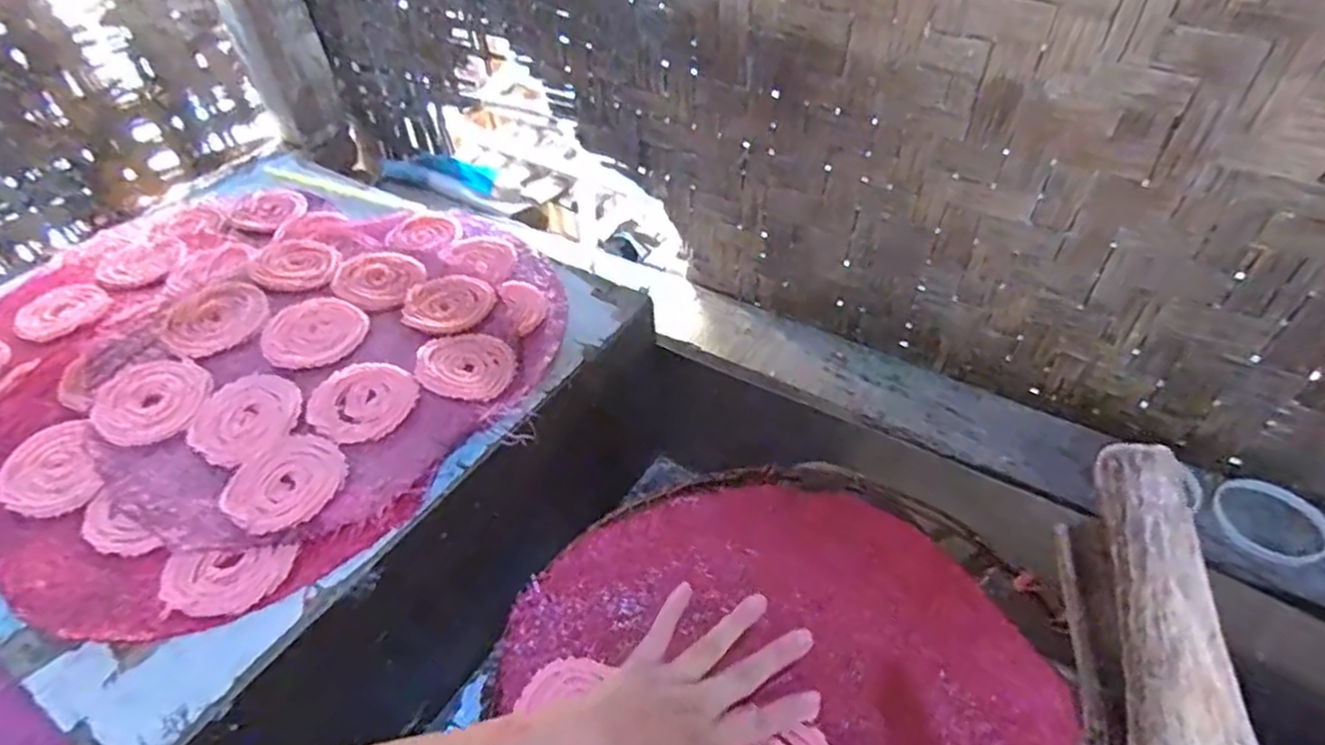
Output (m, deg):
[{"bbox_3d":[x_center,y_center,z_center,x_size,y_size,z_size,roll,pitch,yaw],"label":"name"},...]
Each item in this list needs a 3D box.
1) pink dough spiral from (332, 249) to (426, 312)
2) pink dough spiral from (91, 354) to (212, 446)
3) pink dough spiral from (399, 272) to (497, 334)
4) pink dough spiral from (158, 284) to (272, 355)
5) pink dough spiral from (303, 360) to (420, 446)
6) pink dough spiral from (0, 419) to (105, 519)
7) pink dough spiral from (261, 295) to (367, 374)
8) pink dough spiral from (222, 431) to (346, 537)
[{"bbox_3d":[-0.283,-0.097,0.710,0.082,0.012,0.089,-2,44,1],"label":"pink dough spiral"},{"bbox_3d":[-0.425,0.020,0.590,0.083,0.019,0.093,-36,53,-29],"label":"pink dough spiral"},{"bbox_3d":[-0.205,-0.068,0.680,0.084,0.007,0.078,-2,44,1],"label":"pink dough spiral"},{"bbox_3d":[-0.406,-0.051,0.646,0.087,0.014,0.087,-2,44,1],"label":"pink dough spiral"},{"bbox_3d":[-0.247,0.023,0.581,0.078,0.015,0.078,-2,44,1],"label":"pink dough spiral"},{"bbox_3d":[-0.477,0.077,0.550,0.069,0.008,0.088,-29,65,-15],"label":"pink dough spiral"},{"bbox_3d":[-0.312,-0.037,0.639,0.087,0.015,0.089,-2,44,1],"label":"pink dough spiral"},{"bbox_3d":[-0.279,0.081,0.527,0.080,0.010,0.079,-2,44,1],"label":"pink dough spiral"}]

